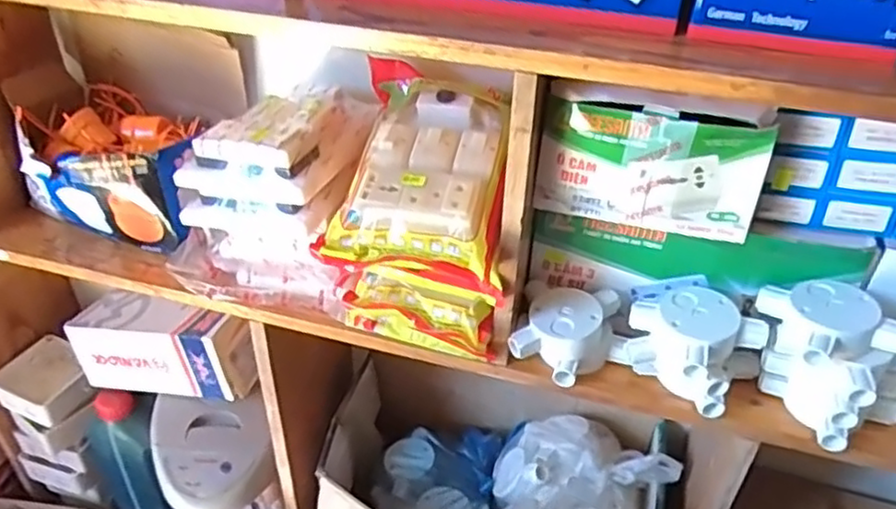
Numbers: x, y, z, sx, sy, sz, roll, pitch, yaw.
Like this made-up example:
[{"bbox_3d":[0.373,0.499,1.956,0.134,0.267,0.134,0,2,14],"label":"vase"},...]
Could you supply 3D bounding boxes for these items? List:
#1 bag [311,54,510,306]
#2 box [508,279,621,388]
[{"bbox_3d":[-0.023,-0.073,0.619,0.153,0.104,0.224,3,37,1],"label":"bag"},{"bbox_3d":[0.106,0.069,0.626,0.083,0.055,0.084,14,39,15],"label":"box"}]

